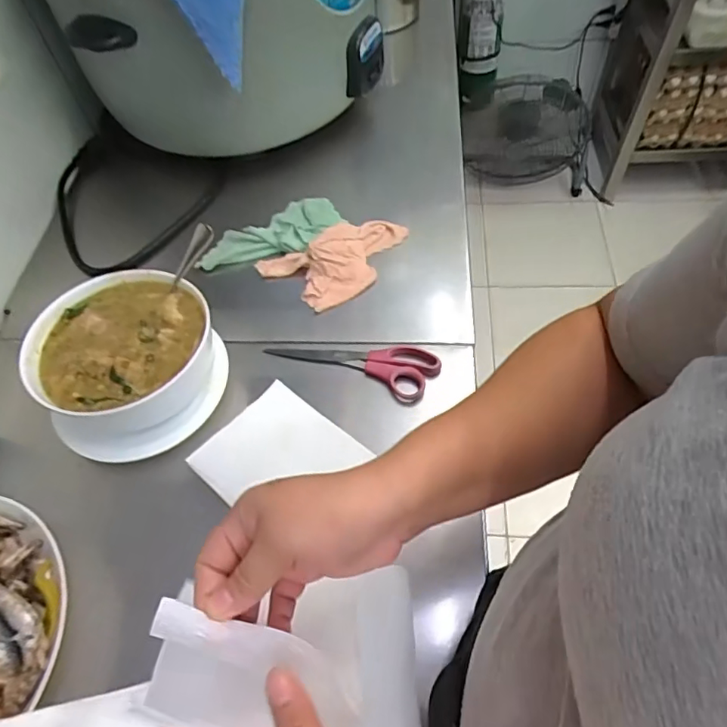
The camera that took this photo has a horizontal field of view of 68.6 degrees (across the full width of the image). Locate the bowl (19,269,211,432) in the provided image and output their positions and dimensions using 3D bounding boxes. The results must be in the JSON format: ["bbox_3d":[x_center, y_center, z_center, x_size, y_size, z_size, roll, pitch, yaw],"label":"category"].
[{"bbox_3d":[-0.250,-0.009,0.573,0.172,0.077,0.175,-2,57,4],"label":"bowl"}]

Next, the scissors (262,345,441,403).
[{"bbox_3d":[-0.011,-0.008,0.598,0.189,0.006,0.066,15,60,15],"label":"scissors"}]

